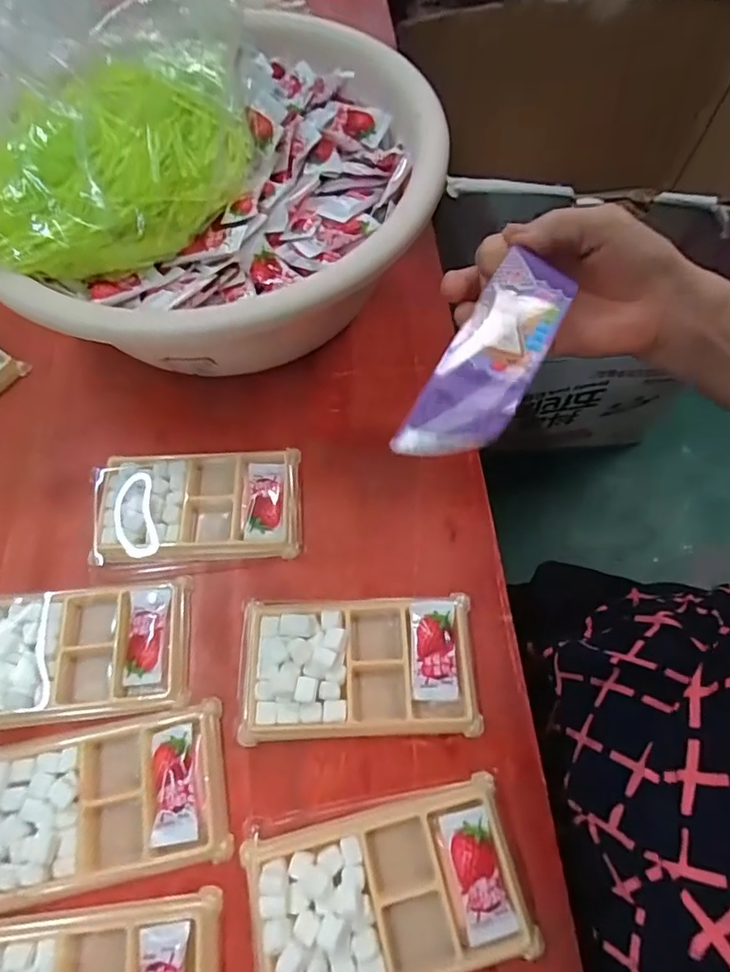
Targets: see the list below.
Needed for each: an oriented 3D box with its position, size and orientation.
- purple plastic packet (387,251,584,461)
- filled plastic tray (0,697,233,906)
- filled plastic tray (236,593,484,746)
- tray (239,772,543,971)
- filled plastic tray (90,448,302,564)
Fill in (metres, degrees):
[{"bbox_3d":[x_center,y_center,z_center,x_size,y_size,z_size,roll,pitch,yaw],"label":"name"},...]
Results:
[{"bbox_3d":[0.057,-0.058,0.234,0.037,0.009,0.128,28,65,13],"label":"purple plastic packet"},{"bbox_3d":[-0.145,0.172,0.297,0.136,0.014,0.075,-9,64,-5],"label":"filled plastic tray"},{"bbox_3d":[-0.004,0.104,0.321,0.138,0.016,0.078,-1,64,-1],"label":"filled plastic tray"},{"bbox_3d":[0.011,0.206,0.274,0.135,0.013,0.074,-12,64,-6],"label":"tray"},{"bbox_3d":[-0.114,0.012,0.370,0.137,0.010,0.080,-3,64,-2],"label":"filled plastic tray"}]

